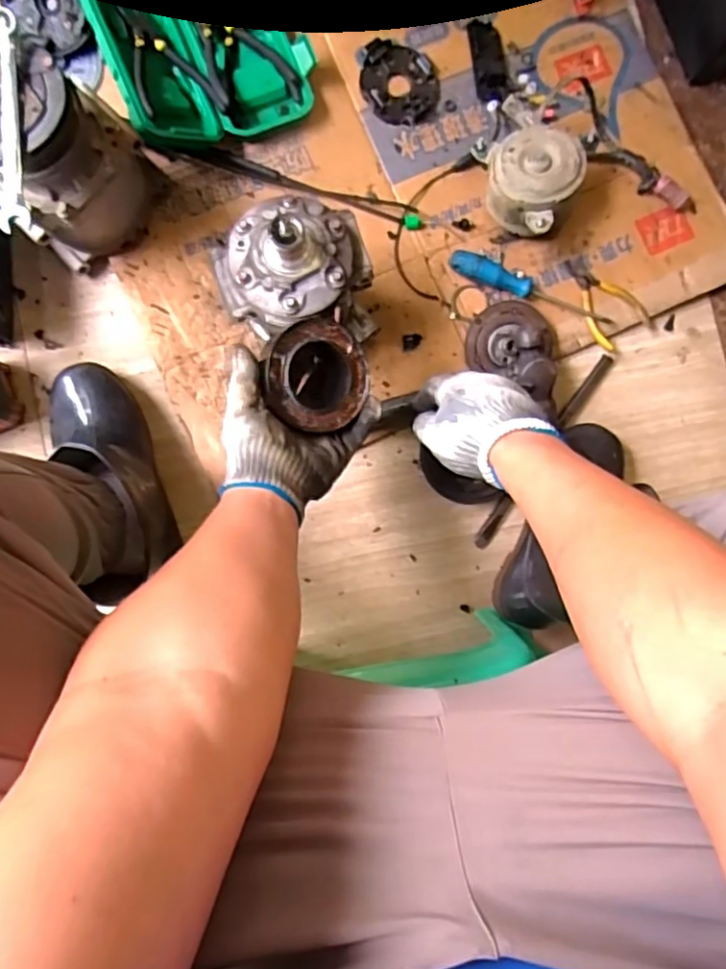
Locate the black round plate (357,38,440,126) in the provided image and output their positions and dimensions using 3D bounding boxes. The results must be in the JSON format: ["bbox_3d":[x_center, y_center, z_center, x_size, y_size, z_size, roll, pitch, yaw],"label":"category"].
[{"bbox_3d":[0.041,-0.475,0.739,0.087,0.011,0.105,-42,91,-6],"label":"black round plate"}]

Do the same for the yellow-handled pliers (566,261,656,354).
[{"bbox_3d":[0.285,-0.212,0.741,0.070,0.009,0.127,-41,91,-6],"label":"yellow-handled pliers"}]

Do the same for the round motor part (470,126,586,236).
[{"bbox_3d":[0.193,-0.340,0.710,0.097,0.079,0.125,-18,88,-6],"label":"round motor part"}]

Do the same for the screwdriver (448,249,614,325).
[{"bbox_3d":[0.197,-0.230,0.731,0.200,0.028,0.030,17,85,-4],"label":"screwdriver"}]

